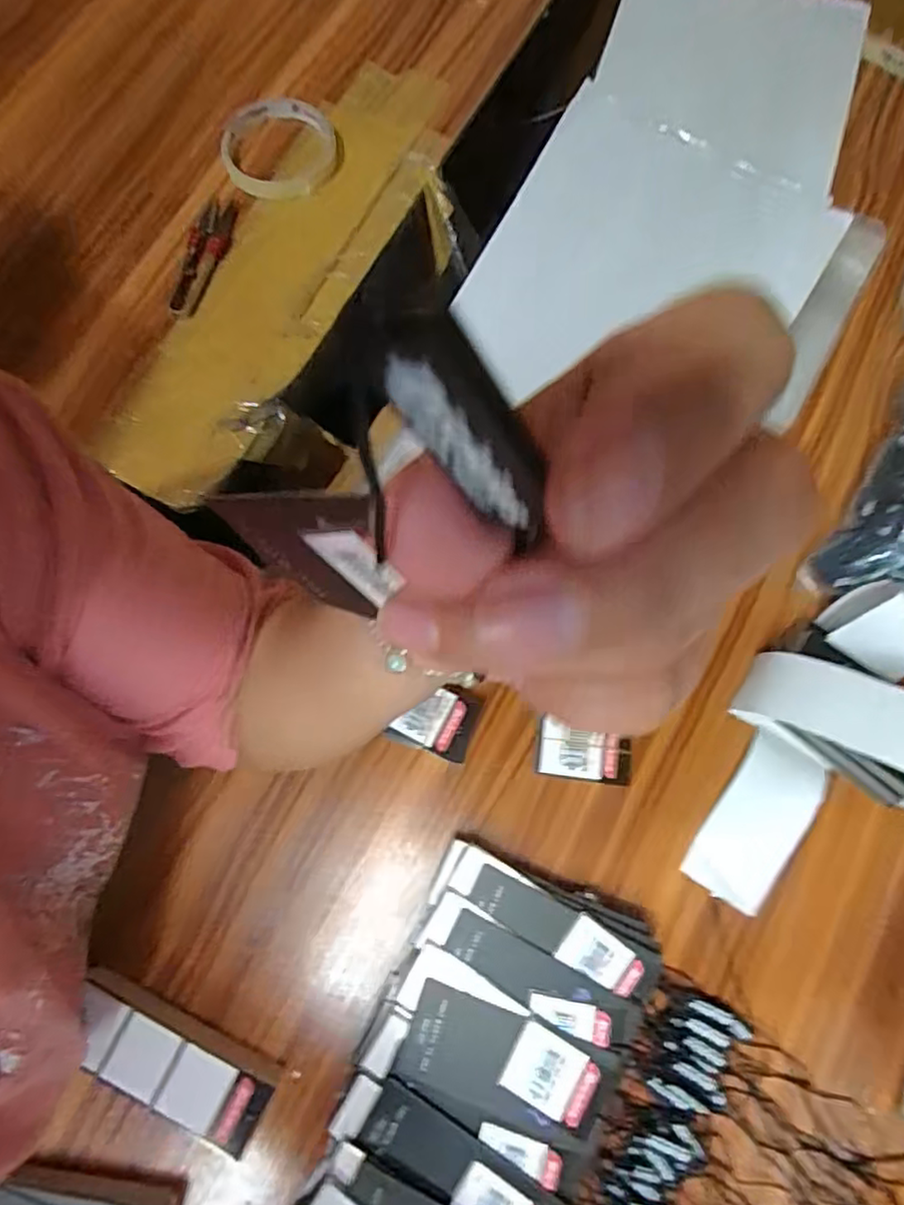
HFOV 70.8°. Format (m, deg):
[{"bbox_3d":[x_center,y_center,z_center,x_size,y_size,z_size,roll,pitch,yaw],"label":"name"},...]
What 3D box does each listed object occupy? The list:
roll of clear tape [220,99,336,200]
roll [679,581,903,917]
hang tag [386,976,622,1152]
[{"bbox_3d":[-0.132,-0.348,0.484,0.084,0.013,0.088,0,76,-1],"label":"roll of clear tape"},{"bbox_3d":[0.232,0.106,0.360,0.180,0.077,0.170,-34,79,-9],"label":"roll"},{"bbox_3d":[0.027,0.245,0.335,0.107,0.004,0.055,21,82,10],"label":"hang tag"}]

